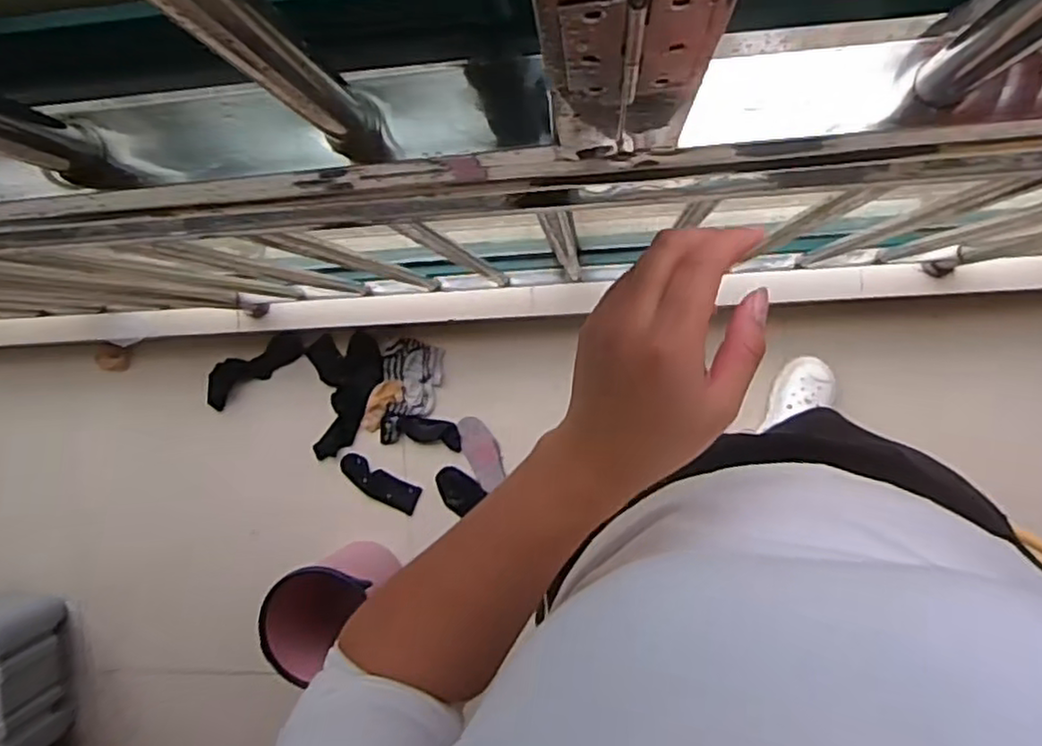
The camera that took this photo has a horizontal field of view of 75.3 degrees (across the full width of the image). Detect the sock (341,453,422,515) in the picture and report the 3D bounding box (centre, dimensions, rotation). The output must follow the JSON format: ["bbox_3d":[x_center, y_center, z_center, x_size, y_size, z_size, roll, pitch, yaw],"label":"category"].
[{"bbox_3d":[-0.309,0.242,1.472,0.187,0.017,0.069,29,96,5],"label":"sock"}]

